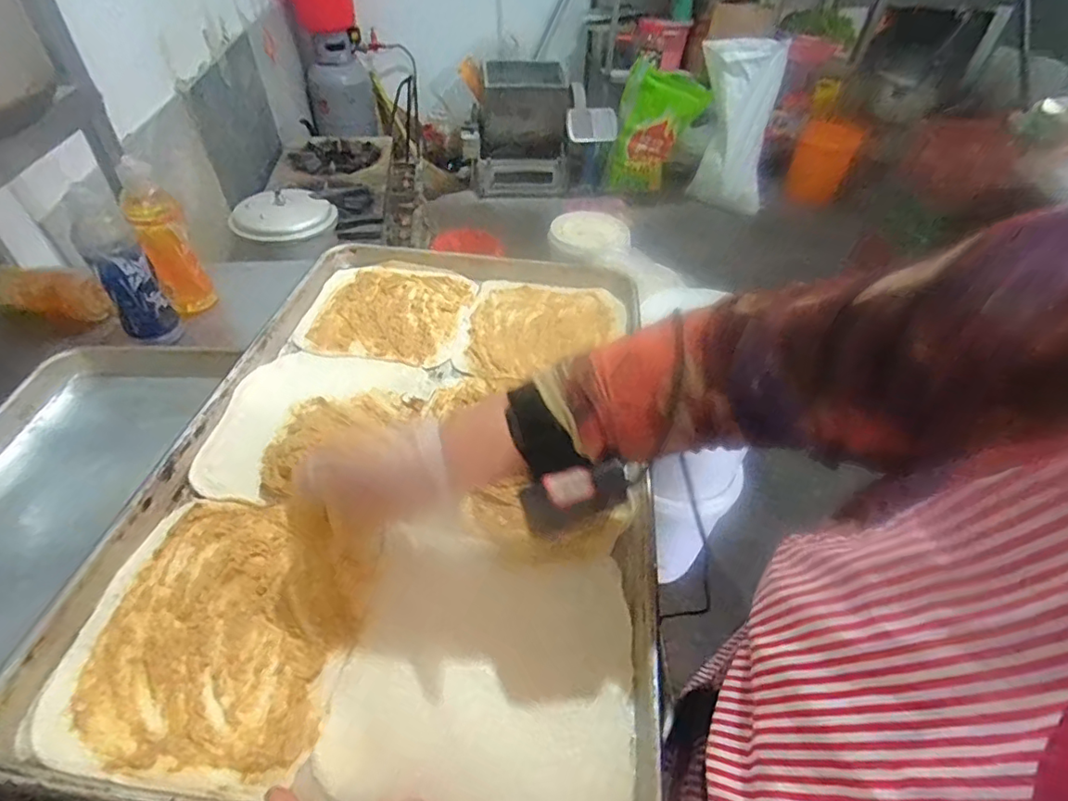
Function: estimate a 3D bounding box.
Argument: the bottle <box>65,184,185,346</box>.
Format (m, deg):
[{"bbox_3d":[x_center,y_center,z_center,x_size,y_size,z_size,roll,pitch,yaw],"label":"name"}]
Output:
[{"bbox_3d":[-0.563,-0.180,0.756,0.072,0.209,0.073,-28,52,-28],"label":"bottle"}]

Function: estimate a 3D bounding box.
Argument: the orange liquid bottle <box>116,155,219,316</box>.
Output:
[{"bbox_3d":[-0.551,-0.238,0.825,0.069,0.215,0.071,-31,53,-30],"label":"orange liquid bottle"}]

